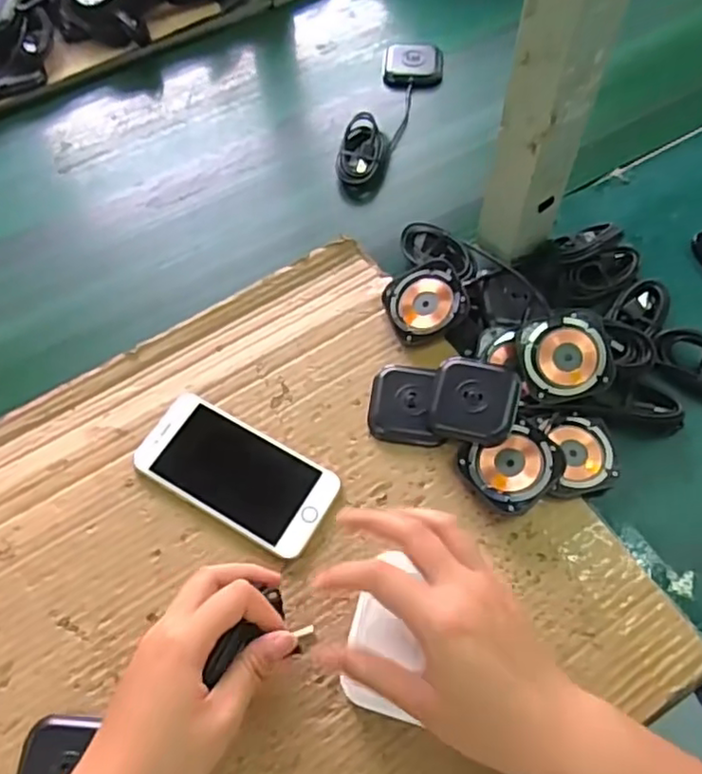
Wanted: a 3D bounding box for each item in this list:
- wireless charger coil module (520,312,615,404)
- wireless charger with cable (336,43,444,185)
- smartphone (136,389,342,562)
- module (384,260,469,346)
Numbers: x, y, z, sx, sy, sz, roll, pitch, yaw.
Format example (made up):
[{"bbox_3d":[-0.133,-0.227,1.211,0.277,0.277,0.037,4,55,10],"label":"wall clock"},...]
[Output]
[{"bbox_3d":[0.150,-0.021,0.456,0.060,0.008,0.060,-4,81,5],"label":"wireless charger coil module"},{"bbox_3d":[0.040,-0.271,0.633,0.058,0.023,0.202,16,63,10],"label":"wireless charger with cable"},{"bbox_3d":[-0.078,0.059,0.447,0.136,0.011,0.064,27,66,15],"label":"smartphone"},{"bbox_3d":[0.057,-0.065,0.498,0.058,0.011,0.060,-27,59,11],"label":"module"}]

